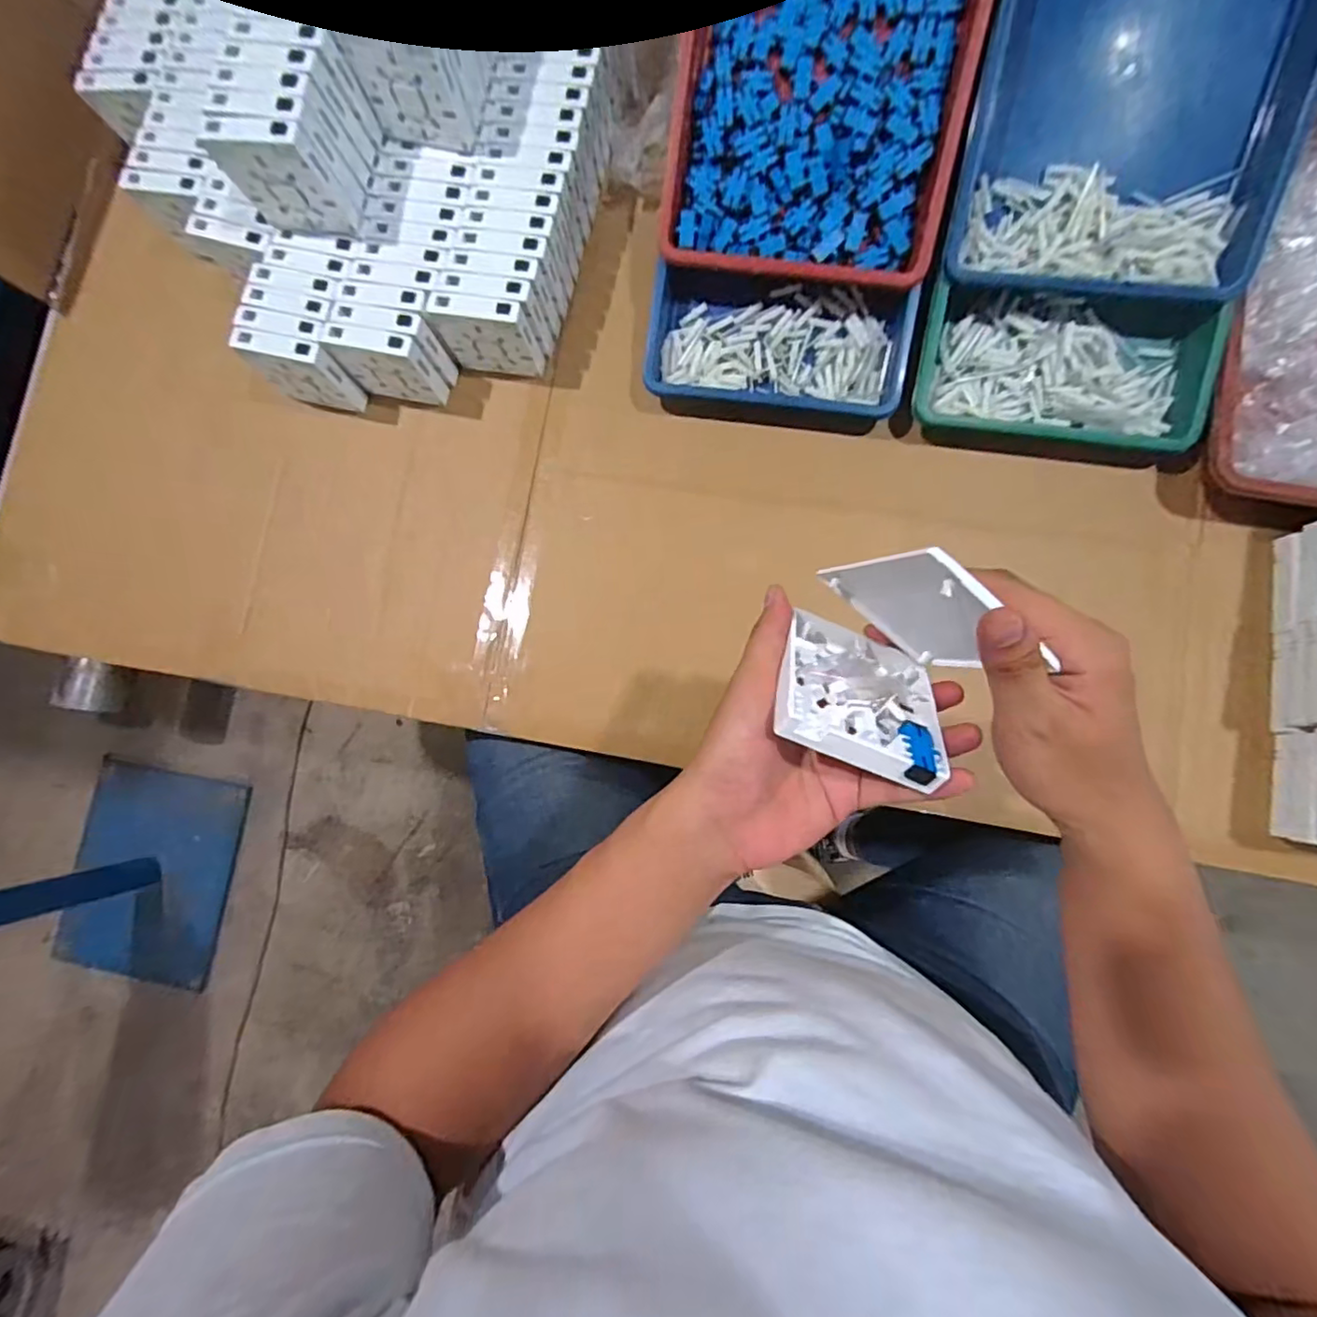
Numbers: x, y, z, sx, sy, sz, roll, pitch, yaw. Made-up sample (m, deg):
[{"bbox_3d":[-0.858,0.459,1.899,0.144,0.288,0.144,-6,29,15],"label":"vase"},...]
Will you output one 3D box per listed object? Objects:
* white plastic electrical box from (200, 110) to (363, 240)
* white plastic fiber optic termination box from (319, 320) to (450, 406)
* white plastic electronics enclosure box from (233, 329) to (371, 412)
[{"bbox_3d":[-0.321,-0.411,0.511,0.085,0.090,0.026,5,84,6],"label":"white plastic electrical box"},{"bbox_3d":[-0.261,-0.282,0.579,0.086,0.088,0.025,12,85,6],"label":"white plastic fiber optic termination box"},{"bbox_3d":[-0.348,-0.280,0.585,0.085,0.092,0.024,13,85,6],"label":"white plastic electronics enclosure box"}]

